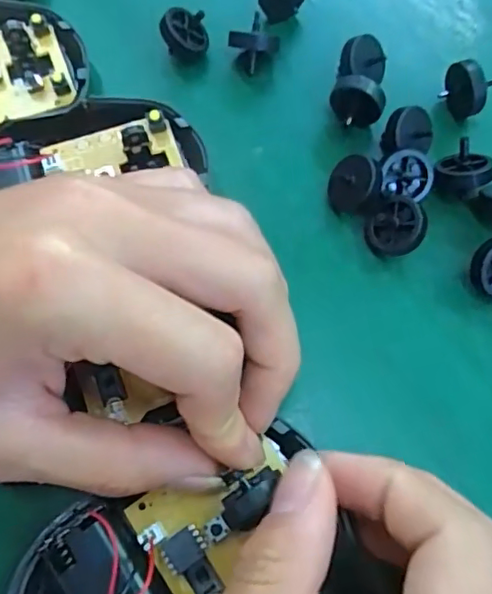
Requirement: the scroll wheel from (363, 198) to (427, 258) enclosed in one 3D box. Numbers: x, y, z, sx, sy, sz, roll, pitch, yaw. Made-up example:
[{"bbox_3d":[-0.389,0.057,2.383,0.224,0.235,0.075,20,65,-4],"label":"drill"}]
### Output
[{"bbox_3d":[0.051,-0.023,0.195,0.020,0.007,0.020,-2,87,35],"label":"scroll wheel"}]

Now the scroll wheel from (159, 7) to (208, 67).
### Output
[{"bbox_3d":[-0.024,-0.100,0.222,0.017,0.019,0.015,-7,72,-1],"label":"scroll wheel"}]

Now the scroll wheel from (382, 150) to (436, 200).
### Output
[{"bbox_3d":[0.056,-0.043,0.200,0.018,0.011,0.017,2,114,-8],"label":"scroll wheel"}]

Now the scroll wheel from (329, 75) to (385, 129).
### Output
[{"bbox_3d":[0.040,-0.070,0.205,0.020,0.018,0.011,-7,72,-4],"label":"scroll wheel"}]

